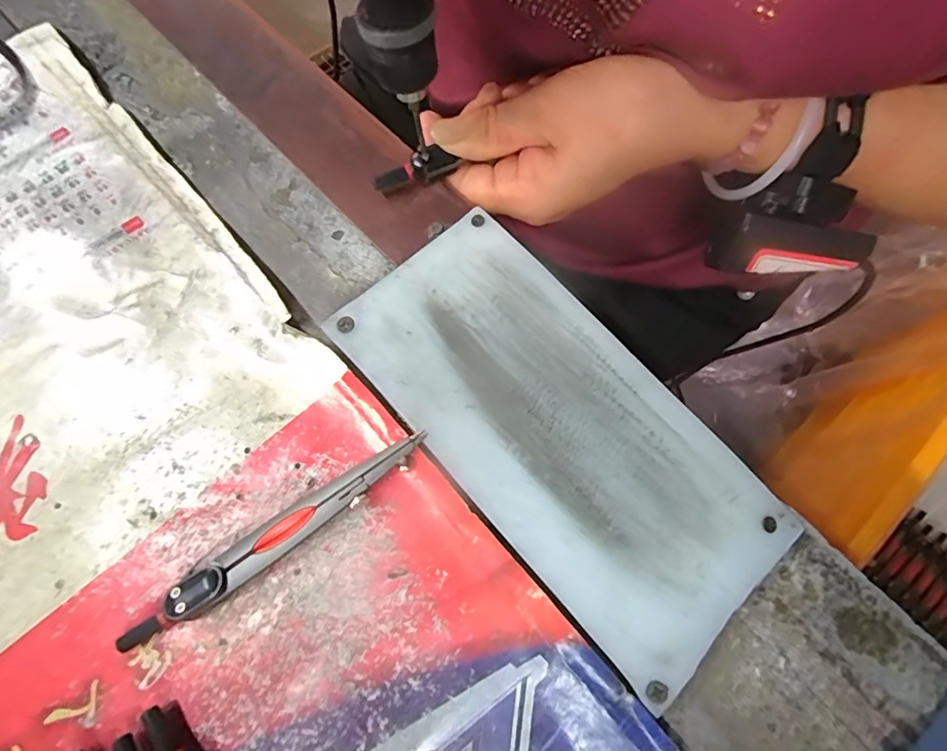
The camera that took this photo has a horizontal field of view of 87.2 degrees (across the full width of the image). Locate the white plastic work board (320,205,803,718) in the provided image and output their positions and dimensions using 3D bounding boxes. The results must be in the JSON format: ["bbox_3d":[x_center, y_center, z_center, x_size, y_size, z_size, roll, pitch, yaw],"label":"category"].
[{"bbox_3d":[0.032,0.020,0.210,0.091,0.008,0.195,-40,77,-12],"label":"white plastic work board"}]

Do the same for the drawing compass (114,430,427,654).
[{"bbox_3d":[-0.075,0.062,0.195,0.129,0.011,0.016,-34,76,-10],"label":"drawing compass"}]

